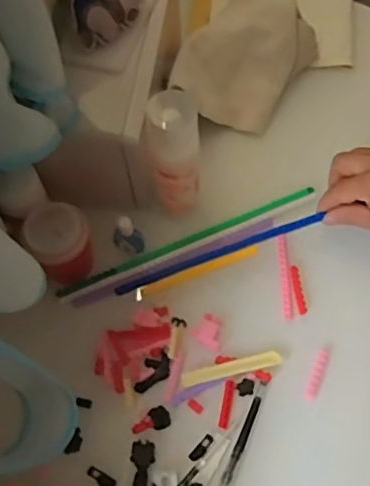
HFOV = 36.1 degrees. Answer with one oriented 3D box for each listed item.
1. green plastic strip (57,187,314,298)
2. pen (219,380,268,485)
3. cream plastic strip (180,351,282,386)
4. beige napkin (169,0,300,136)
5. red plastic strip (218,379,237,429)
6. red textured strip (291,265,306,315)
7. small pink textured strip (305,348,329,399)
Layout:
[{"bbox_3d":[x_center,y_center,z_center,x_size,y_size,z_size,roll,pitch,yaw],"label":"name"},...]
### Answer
[{"bbox_3d":[0.005,-0.002,0.568,0.273,0.006,0.012,-22,64,-9],"label":"green plastic strip"},{"bbox_3d":[0.049,0.165,0.480,0.009,0.004,0.102,22,65,13],"label":"pen"},{"bbox_3d":[0.042,0.113,0.506,0.091,0.004,0.014,-13,63,-5],"label":"cream plastic strip"},{"bbox_3d":[0.064,-0.206,0.634,0.107,0.080,0.144,25,66,15],"label":"beige napkin"},{"bbox_3d":[0.037,0.139,0.493,0.010,0.004,0.041,11,63,8],"label":"red plastic strip"},{"bbox_3d":[0.109,0.044,0.544,0.009,0.006,0.047,-4,62,0],"label":"red textured strip"},{"bbox_3d":[0.119,0.117,0.507,0.011,0.004,0.048,21,65,13],"label":"small pink textured strip"}]

